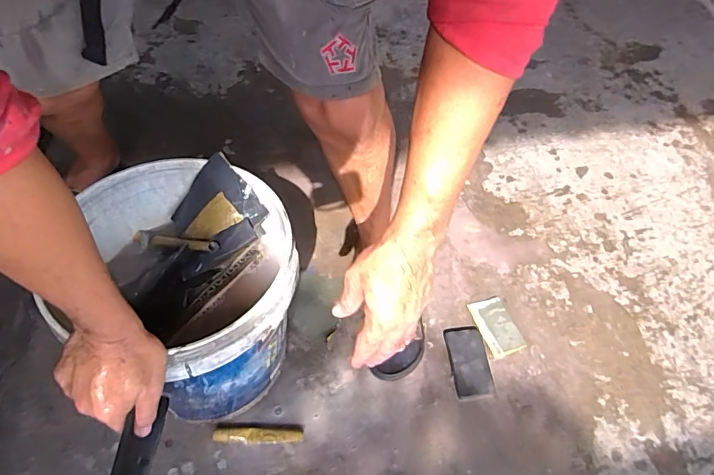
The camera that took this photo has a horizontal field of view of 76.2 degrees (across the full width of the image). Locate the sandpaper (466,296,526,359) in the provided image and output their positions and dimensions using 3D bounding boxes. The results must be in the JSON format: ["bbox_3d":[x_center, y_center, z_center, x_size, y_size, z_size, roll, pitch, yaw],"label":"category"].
[{"bbox_3d":[0.273,0.174,0.895,0.073,0.007,0.118,-10,53,-13],"label":"sandpaper"}]

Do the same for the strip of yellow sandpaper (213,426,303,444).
[{"bbox_3d":[-0.158,0.318,0.732,0.140,0.013,0.023,3,51,-3],"label":"strip of yellow sandpaper"}]

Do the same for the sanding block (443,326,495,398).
[{"bbox_3d":[0.205,0.227,0.836,0.068,0.022,0.128,-3,51,-8],"label":"sanding block"}]

